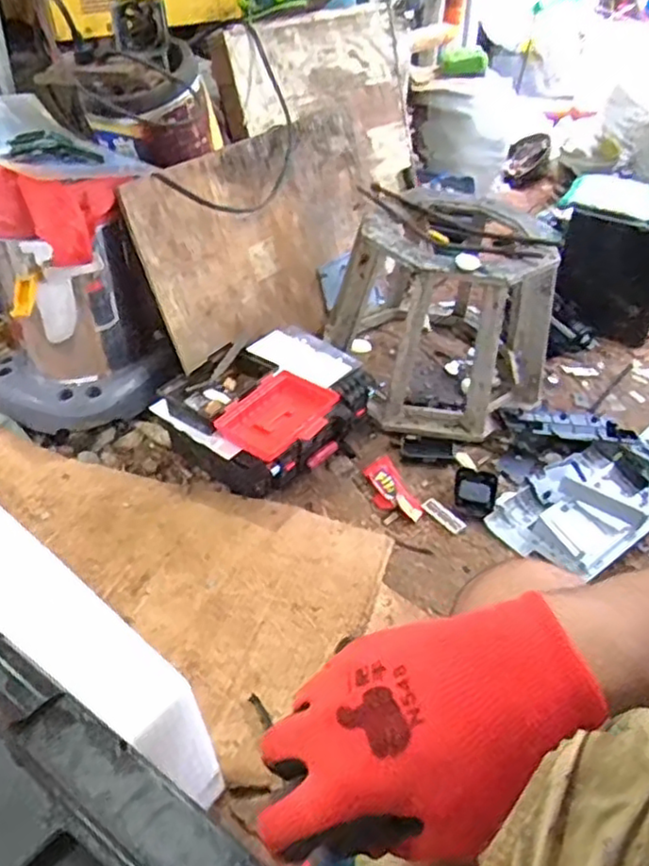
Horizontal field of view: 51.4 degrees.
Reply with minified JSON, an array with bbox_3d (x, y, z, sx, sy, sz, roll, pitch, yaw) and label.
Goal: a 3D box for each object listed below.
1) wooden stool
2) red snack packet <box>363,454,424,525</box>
[{"bbox_3d":[0.256,-0.282,1.466,0.402,0.351,0.480,-11,43,-18],"label":"wooden stool"},{"bbox_3d":[0.125,0.106,1.300,0.073,0.019,0.163,-13,44,-20],"label":"red snack packet"}]

